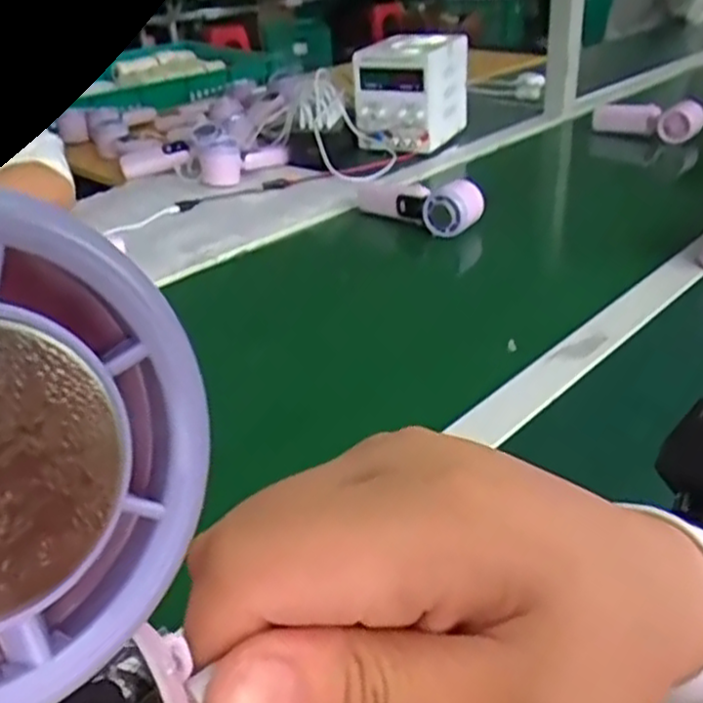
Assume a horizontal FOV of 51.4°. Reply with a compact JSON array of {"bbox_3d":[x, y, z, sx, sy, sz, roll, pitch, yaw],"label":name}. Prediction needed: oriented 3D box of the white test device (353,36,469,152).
[{"bbox_3d":[0.101,-0.444,1.240,0.143,0.157,0.177,12,34,24],"label":"white test device"}]

